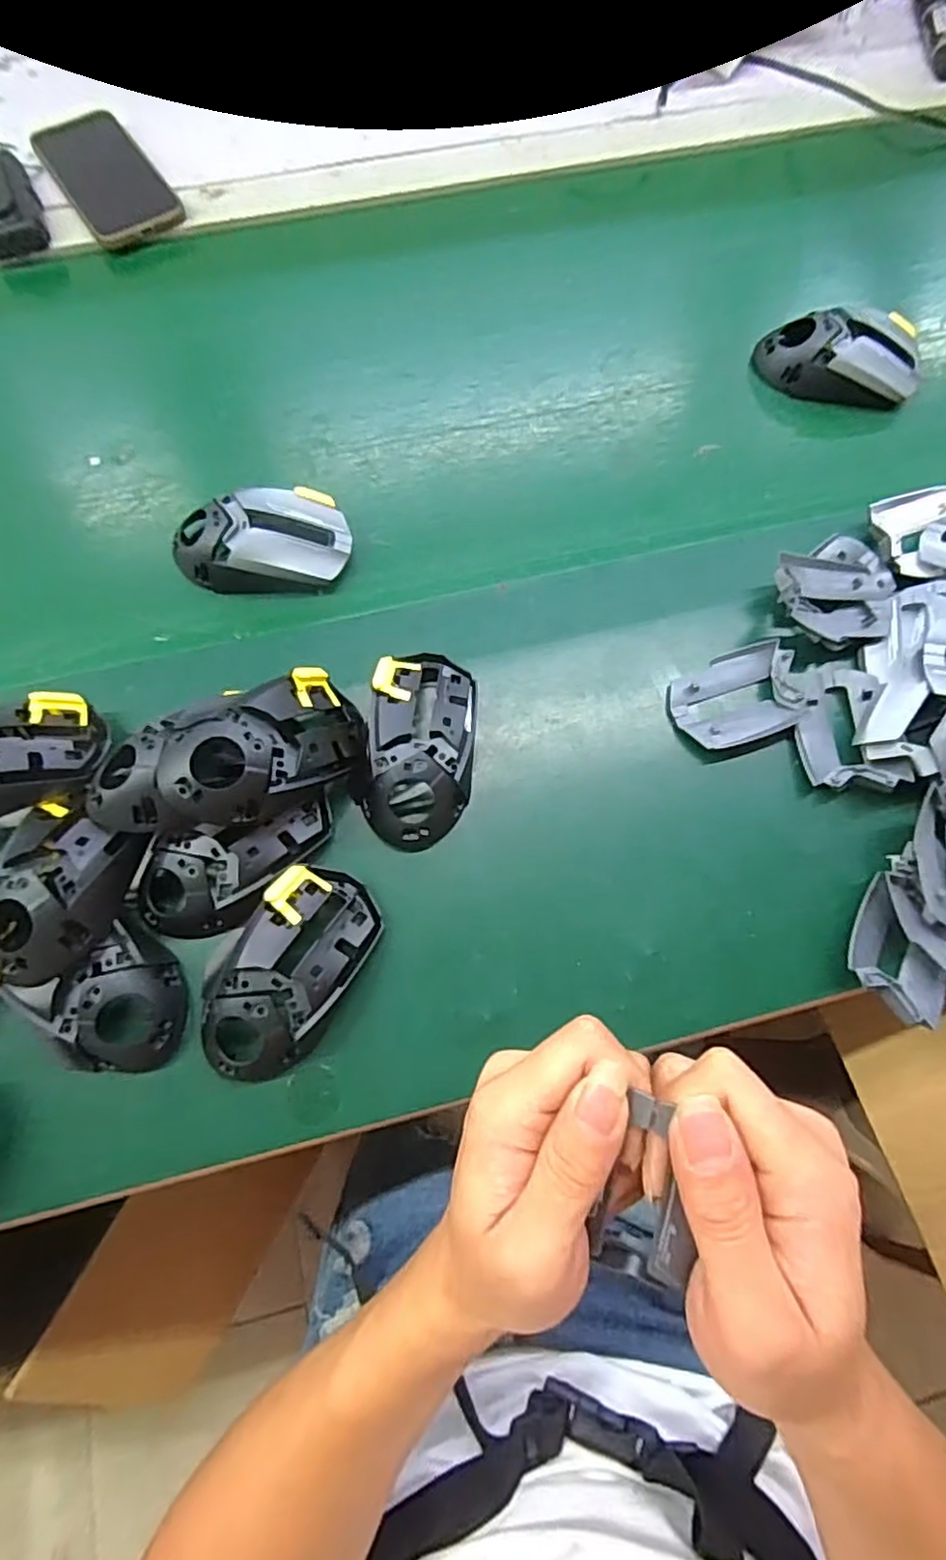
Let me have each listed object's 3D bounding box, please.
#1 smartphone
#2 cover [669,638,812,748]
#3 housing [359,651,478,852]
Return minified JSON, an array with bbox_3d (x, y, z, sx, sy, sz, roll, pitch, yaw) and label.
[{"bbox_3d":[-0.313,-0.516,0.570,0.077,0.015,0.148,-32,74,-10],"label":"smartphone"},{"bbox_3d":[0.166,-0.052,0.420,0.079,0.020,0.059,-18,73,-6],"label":"cover"},{"bbox_3d":[-0.031,-0.021,0.398,0.061,0.033,0.118,6,72,1],"label":"housing"}]

